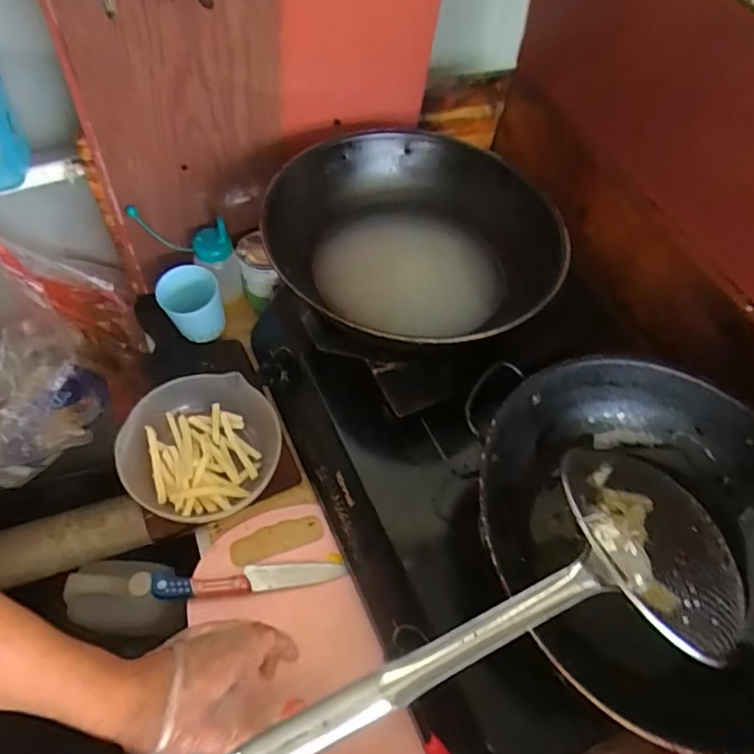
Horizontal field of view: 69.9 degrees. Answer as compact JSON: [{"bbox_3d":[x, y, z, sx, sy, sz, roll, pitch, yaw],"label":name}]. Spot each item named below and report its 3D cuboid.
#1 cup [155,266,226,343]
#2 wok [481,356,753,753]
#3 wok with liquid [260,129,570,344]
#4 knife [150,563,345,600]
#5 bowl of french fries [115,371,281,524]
[{"bbox_3d":[-0.239,-0.083,0.708,0.073,0.102,0.072,2,56,-4],"label":"cup"},{"bbox_3d":[0.231,0.144,0.475,0.302,0.123,0.306,2,56,-4],"label":"wok"},{"bbox_3d":[0.046,-0.135,0.600,0.268,0.129,0.298,-21,61,-18],"label":"wok with liquid"},{"bbox_3d":[-0.135,0.216,0.578,0.196,0.021,0.029,-3,57,-8],"label":"knife"},{"bbox_3d":[-0.199,0.082,0.621,0.159,0.059,0.172,2,56,-4],"label":"bowl of french fries"}]

